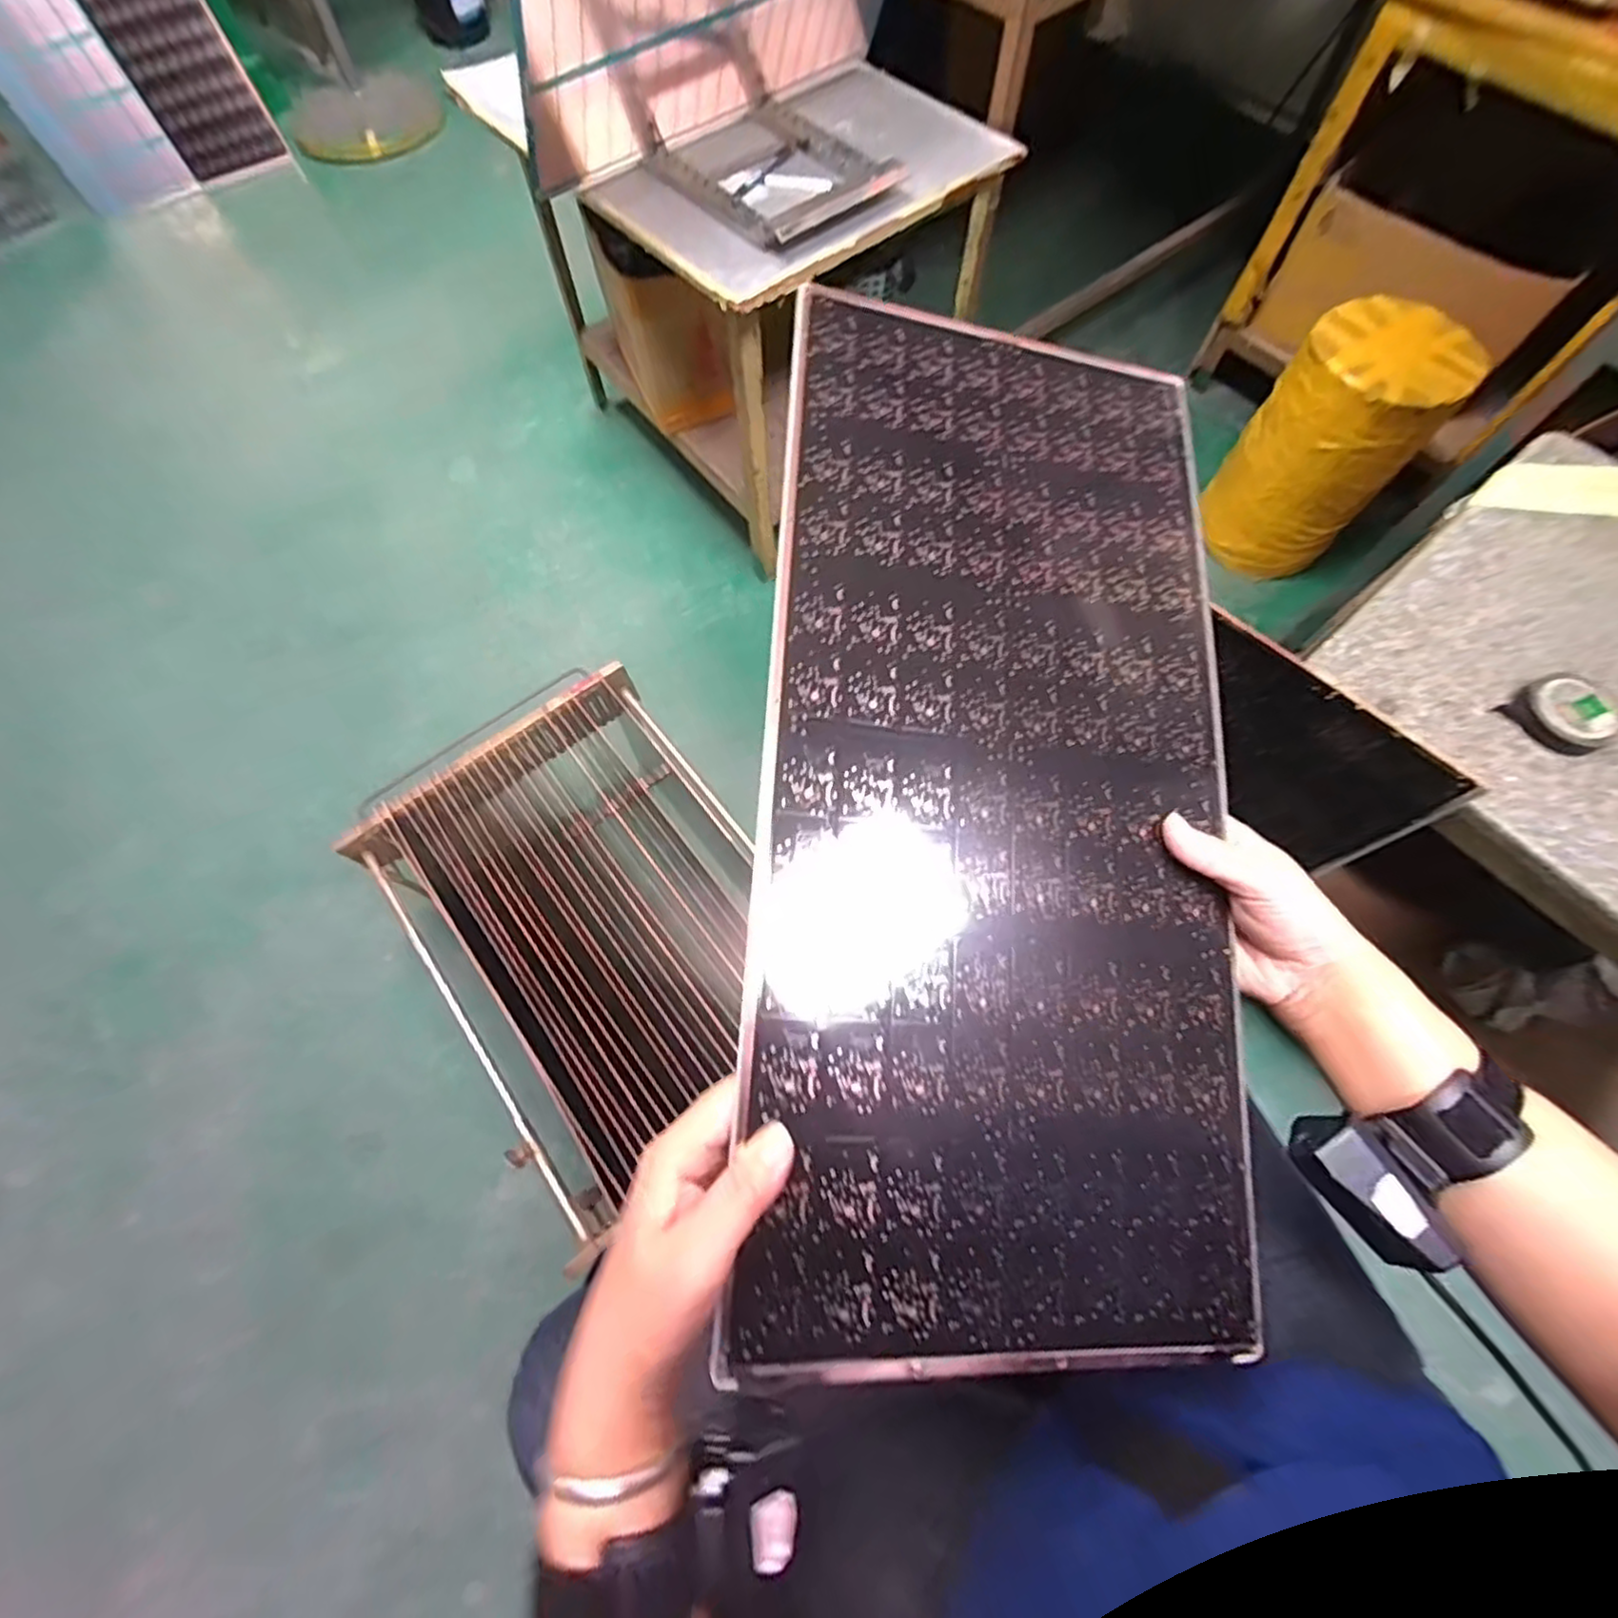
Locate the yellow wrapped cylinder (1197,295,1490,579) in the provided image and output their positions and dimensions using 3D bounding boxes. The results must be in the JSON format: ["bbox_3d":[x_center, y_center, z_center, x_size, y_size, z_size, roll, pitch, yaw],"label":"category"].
[{"bbox_3d":[0.824,-0.584,1.116,0.228,0.349,0.191,36,72,14],"label":"yellow wrapped cylinder"}]

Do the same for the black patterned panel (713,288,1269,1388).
[{"bbox_3d":[0.103,-0.020,0.344,0.243,0.007,0.520,6,77,-11],"label":"black patterned panel"}]

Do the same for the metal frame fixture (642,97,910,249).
[{"bbox_3d":[-0.047,-0.762,0.817,0.190,0.034,0.257,-41,70,-15],"label":"metal frame fixture"}]

